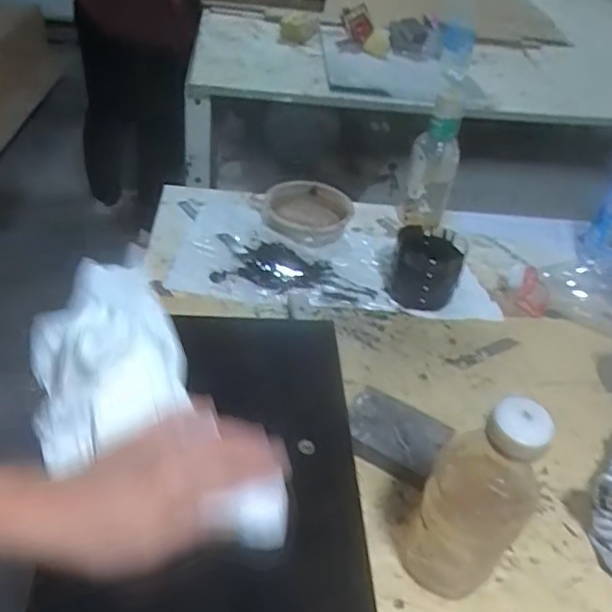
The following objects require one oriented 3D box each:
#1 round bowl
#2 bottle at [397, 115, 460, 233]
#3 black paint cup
[{"bbox_3d":[0.002,-0.133,0.894,0.126,0.033,0.139,-1,41,-11],"label":"round bowl"},{"bbox_3d":[0.181,-0.191,0.911,0.064,0.166,0.053,15,41,8],"label":"bottle"},{"bbox_3d":[0.141,-0.055,0.804,0.078,0.068,0.095,-9,43,-19],"label":"black paint cup"}]

